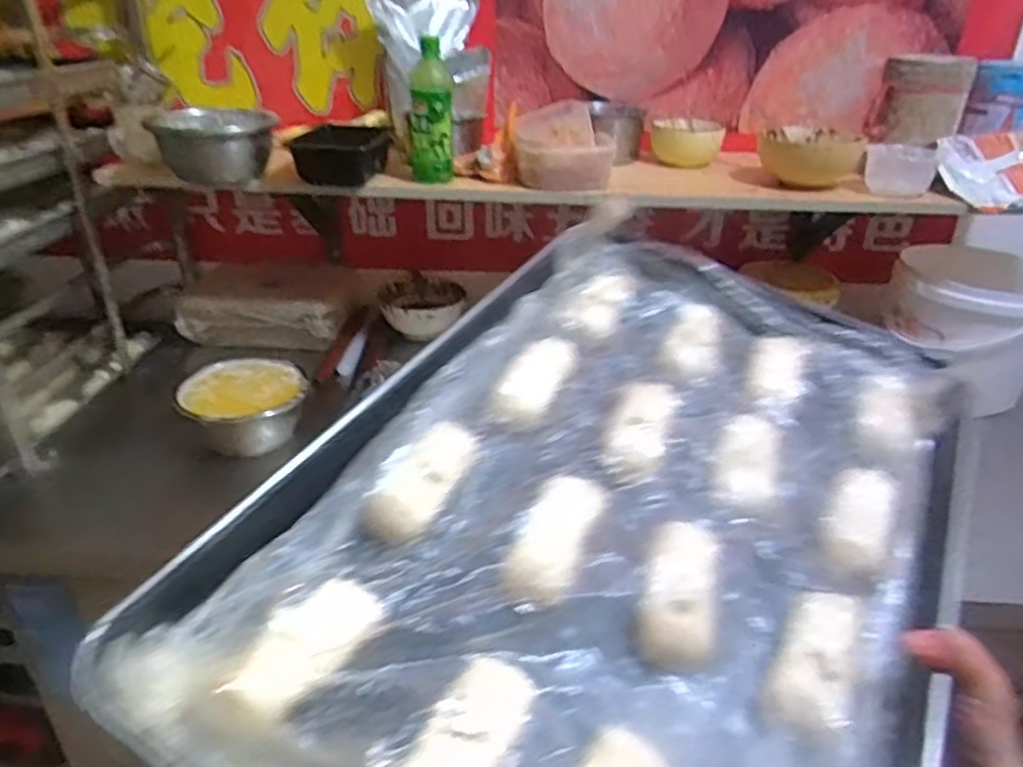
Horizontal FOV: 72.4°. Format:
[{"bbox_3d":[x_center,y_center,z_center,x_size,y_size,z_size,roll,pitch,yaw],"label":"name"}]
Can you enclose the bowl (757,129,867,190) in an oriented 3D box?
[{"bbox_3d":[0.527,-0.398,1.236,0.166,0.083,0.167,13,31,20],"label":"bowl"}]

